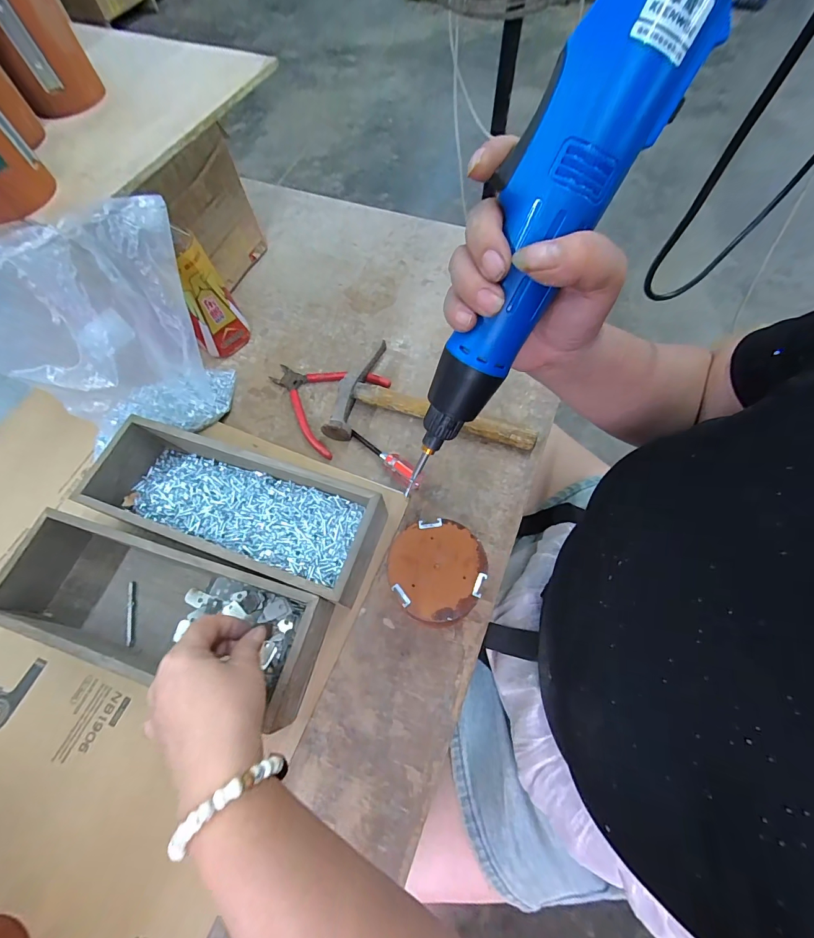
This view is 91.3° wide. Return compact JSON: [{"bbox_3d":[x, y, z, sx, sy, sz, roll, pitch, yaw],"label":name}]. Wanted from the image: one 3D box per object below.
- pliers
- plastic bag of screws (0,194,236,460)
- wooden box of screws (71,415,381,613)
[{"bbox_3d":[-0.111,-0.095,0.492,0.135,0.018,0.125,32,70,15],"label":"pliers"},{"bbox_3d":[-0.276,-0.118,0.399,0.188,0.213,0.089,-35,69,-13],"label":"plastic bag of screws"},{"bbox_3d":[-0.170,0.039,0.399,0.292,0.075,0.099,18,67,10],"label":"wooden box of screws"}]

